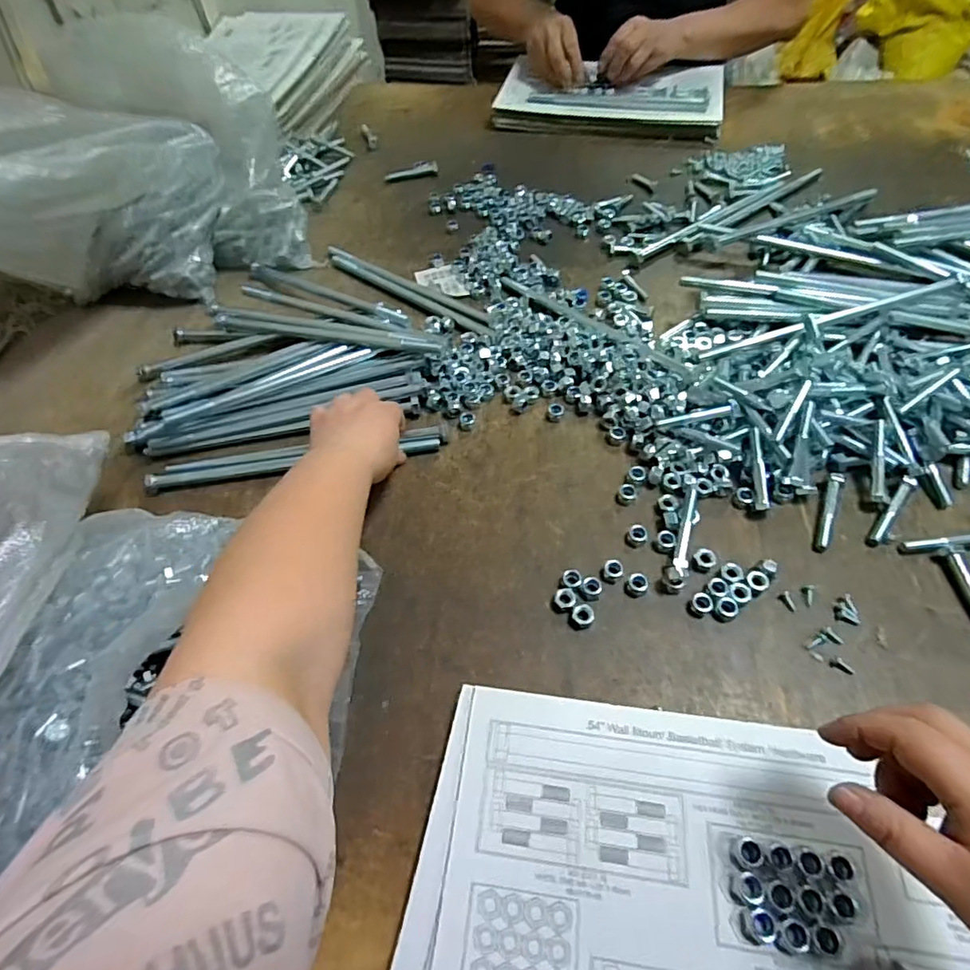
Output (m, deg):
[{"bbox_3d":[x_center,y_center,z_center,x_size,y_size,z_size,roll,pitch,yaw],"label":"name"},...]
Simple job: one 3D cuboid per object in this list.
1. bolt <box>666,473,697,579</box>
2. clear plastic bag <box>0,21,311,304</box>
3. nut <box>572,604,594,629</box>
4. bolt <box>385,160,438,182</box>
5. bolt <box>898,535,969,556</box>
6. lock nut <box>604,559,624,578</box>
[{"bbox_3d":[0.160,0.029,0.440,0.012,0.012,0.095,14,59,13],"label":"bolt"},{"bbox_3d":[-0.414,-0.300,0.544,0.189,0.282,0.480,36,36,24],"label":"clear plastic bag"},{"bbox_3d":[0.073,0.098,0.412,0.016,0.007,0.017,-2,56,3],"label":"nut"},{"bbox_3d":[-0.107,-0.457,0.804,0.076,0.018,0.015,-8,56,-1],"label":"bolt"},{"bbox_3d":[0.365,0.045,0.428,0.078,0.014,0.016,-8,56,-2],"label":"bolt"},{"bbox_3d":[0.100,0.065,0.429,0.014,0.008,0.015,-2,56,3],"label":"lock nut"}]

